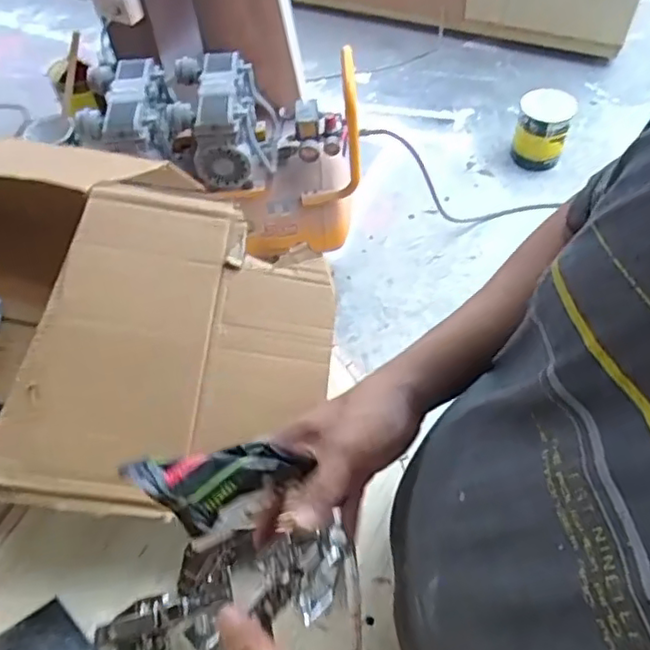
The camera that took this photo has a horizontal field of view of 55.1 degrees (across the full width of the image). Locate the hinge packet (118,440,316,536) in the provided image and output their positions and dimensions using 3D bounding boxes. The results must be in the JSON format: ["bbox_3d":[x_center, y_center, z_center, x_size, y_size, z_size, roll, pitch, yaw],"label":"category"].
[{"bbox_3d":[-0.079,0.114,0.449,0.120,0.043,0.058,0,52,-22],"label":"hinge packet"}]

